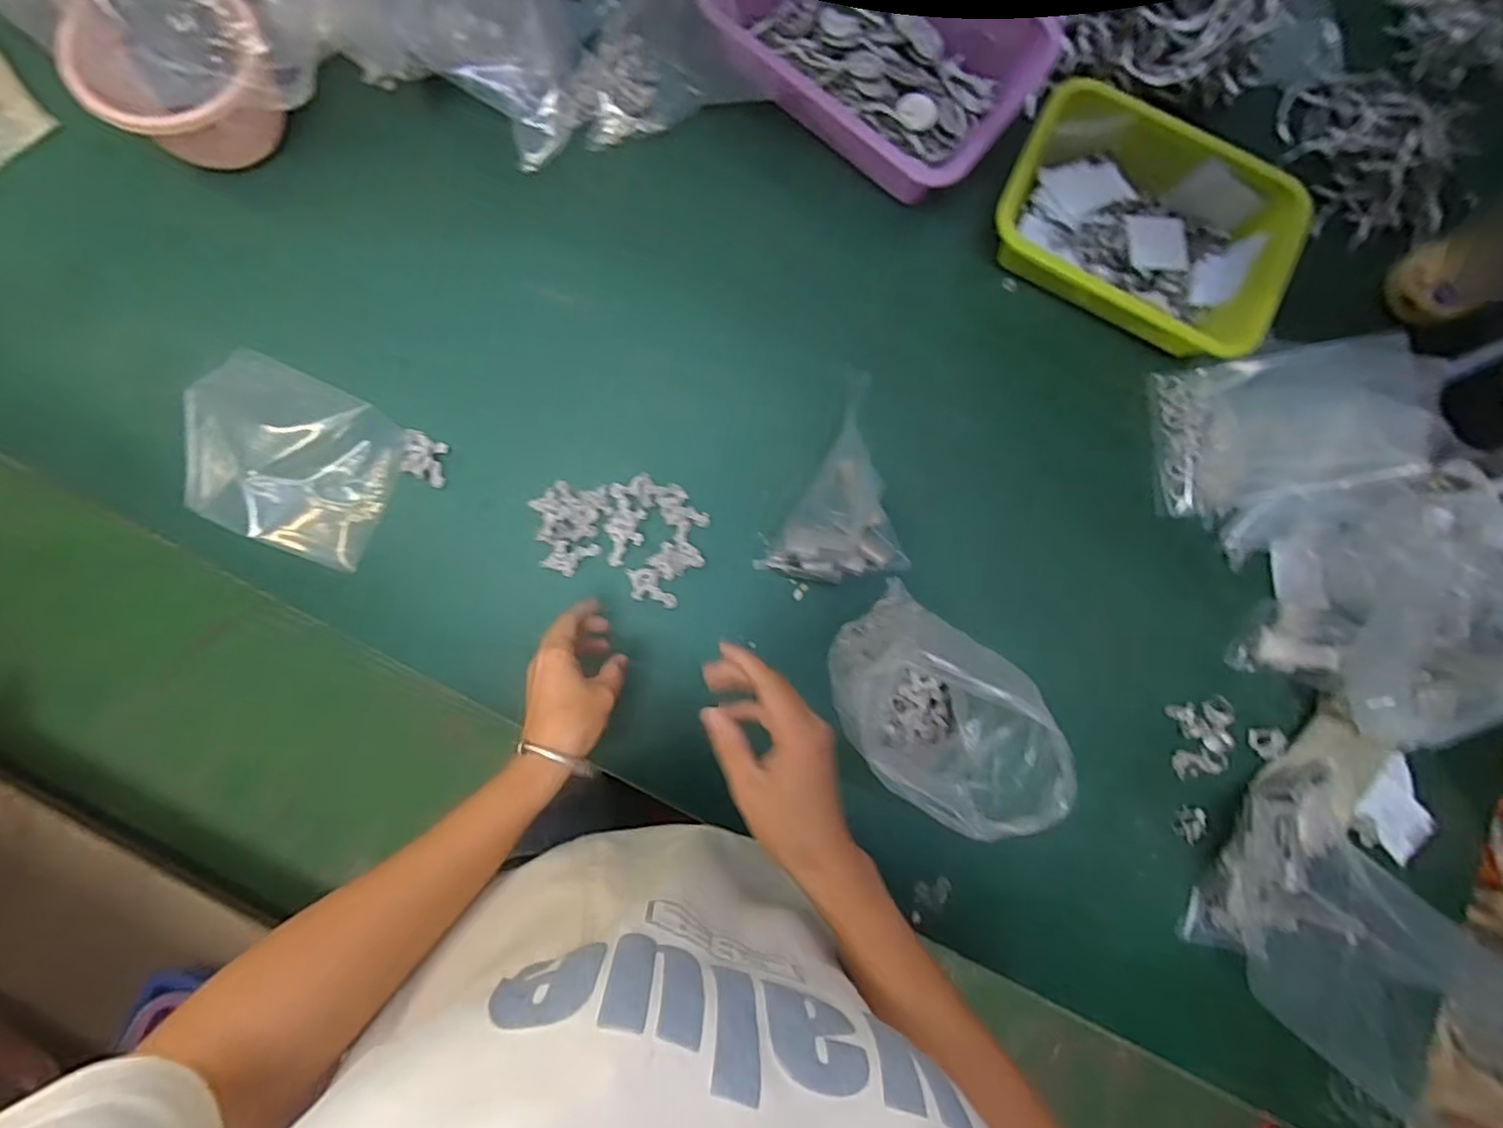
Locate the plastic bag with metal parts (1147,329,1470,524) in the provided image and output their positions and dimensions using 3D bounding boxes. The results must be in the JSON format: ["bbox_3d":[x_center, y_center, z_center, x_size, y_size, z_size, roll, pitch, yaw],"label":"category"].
[{"bbox_3d":[0.492,-0.135,0.604,0.044,0.203,0.151,22,66,-44],"label":"plastic bag with metal parts"}]

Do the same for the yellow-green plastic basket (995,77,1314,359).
[{"bbox_3d":[0.379,-0.329,0.636,0.271,0.067,0.184,29,82,-1],"label":"yellow-green plastic basket"}]

